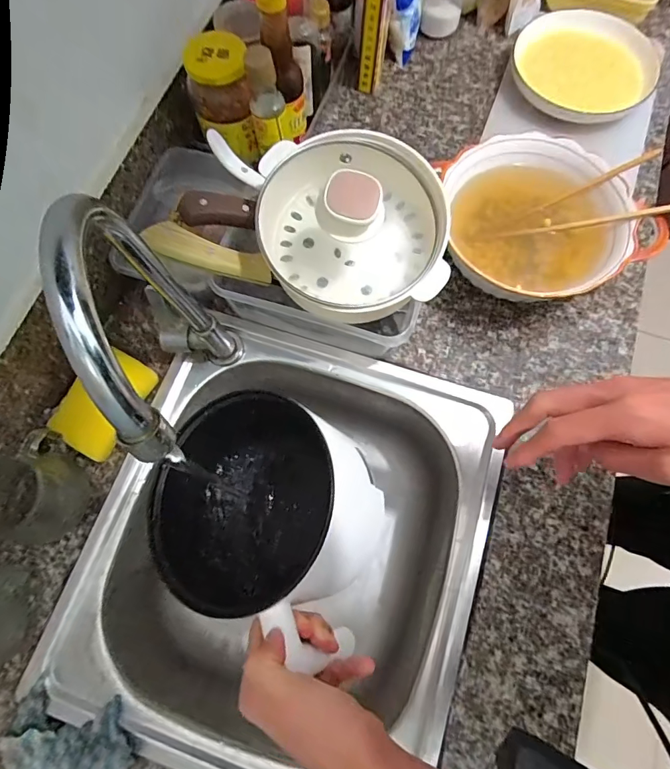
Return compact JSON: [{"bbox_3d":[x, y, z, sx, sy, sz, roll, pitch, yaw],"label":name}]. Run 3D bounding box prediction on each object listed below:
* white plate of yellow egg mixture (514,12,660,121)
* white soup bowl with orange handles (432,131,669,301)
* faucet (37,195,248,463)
[{"bbox_3d":[0.333,-0.424,0.582,0.182,0.033,0.187,0,72,1],"label":"white plate of yellow egg mixture"},{"bbox_3d":[0.218,-0.173,0.481,0.180,0.079,0.189,-16,73,-4],"label":"white soup bowl with orange handles"},{"bbox_3d":[-0.112,-0.026,0.335,0.064,0.274,0.177,-27,74,-7],"label":"faucet"}]

